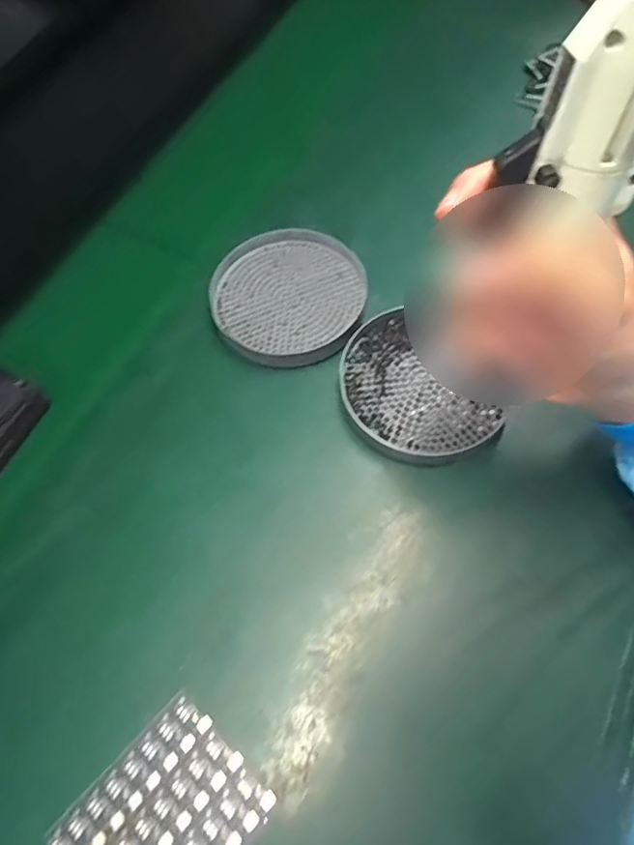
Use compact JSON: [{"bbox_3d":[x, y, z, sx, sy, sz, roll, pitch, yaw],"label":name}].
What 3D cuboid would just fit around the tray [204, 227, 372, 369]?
[{"bbox_3d":[-0.023,-0.095,0.434,0.115,0.022,0.117,-1,61,2],"label":"tray"}]

